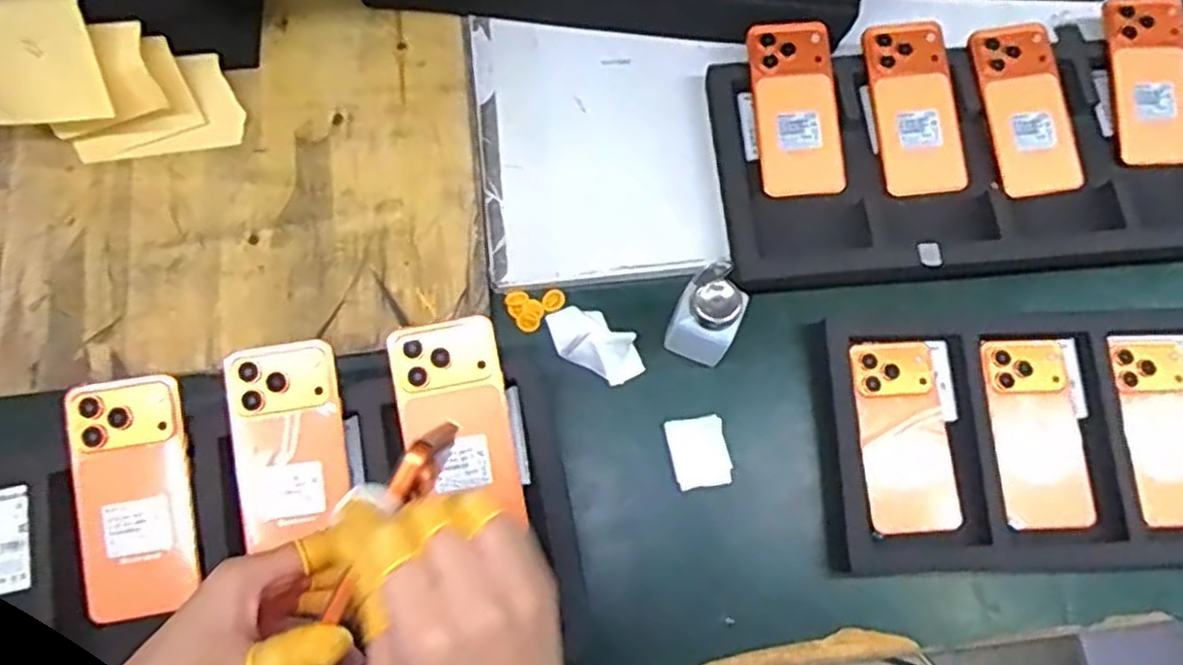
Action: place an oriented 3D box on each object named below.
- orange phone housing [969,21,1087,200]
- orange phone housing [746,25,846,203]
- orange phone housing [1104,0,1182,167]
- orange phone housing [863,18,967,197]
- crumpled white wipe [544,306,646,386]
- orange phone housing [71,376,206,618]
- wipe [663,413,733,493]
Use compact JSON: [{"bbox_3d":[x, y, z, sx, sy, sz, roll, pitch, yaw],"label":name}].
[{"bbox_3d":[0.420,-0.215,0.731,0.082,0.006,0.171,-10,85,-4],"label":"orange phone housing"},{"bbox_3d":[0.195,-0.213,0.721,0.081,0.010,0.168,-6,87,-2],"label":"orange phone housing"},{"bbox_3d":[0.553,-0.247,0.744,0.077,0.013,0.168,-5,88,-2],"label":"orange phone housing"},{"bbox_3d":[0.308,-0.215,0.725,0.074,0.008,0.170,-8,87,-3],"label":"orange phone housing"},{"bbox_3d":[0.004,0.009,0.698,0.095,0.018,0.051,29,75,8],"label":"crumpled white wipe"},{"bbox_3d":[-0.320,0.114,0.532,0.071,0.007,0.164,-8,85,-8],"label":"orange phone housing"},{"bbox_3d":[0.096,0.108,0.678,0.052,0.007,0.061,-10,73,-4],"label":"wipe"}]

